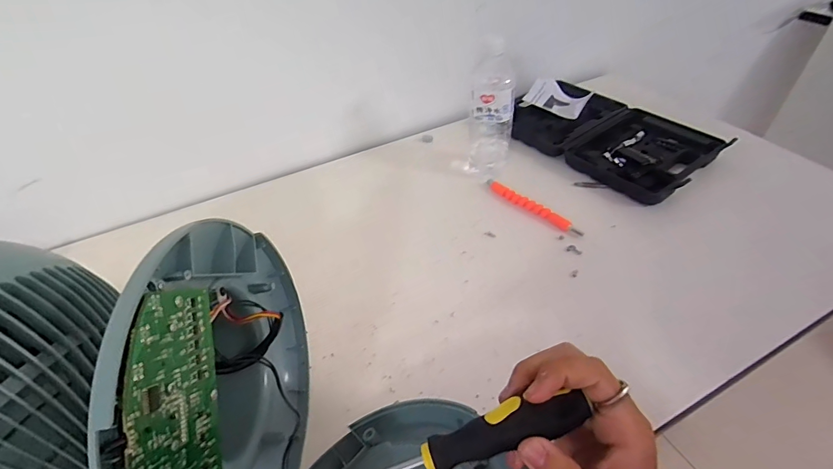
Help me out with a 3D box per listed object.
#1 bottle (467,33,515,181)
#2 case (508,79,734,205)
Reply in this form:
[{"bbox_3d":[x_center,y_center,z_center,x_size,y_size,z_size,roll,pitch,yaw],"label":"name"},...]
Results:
[{"bbox_3d":[0.110,-0.185,0.639,0.067,0.195,0.076,-7,45,-5],"label":"bottle"},{"bbox_3d":[0.320,-0.177,0.720,0.195,0.043,0.323,-32,53,-23],"label":"case"}]

